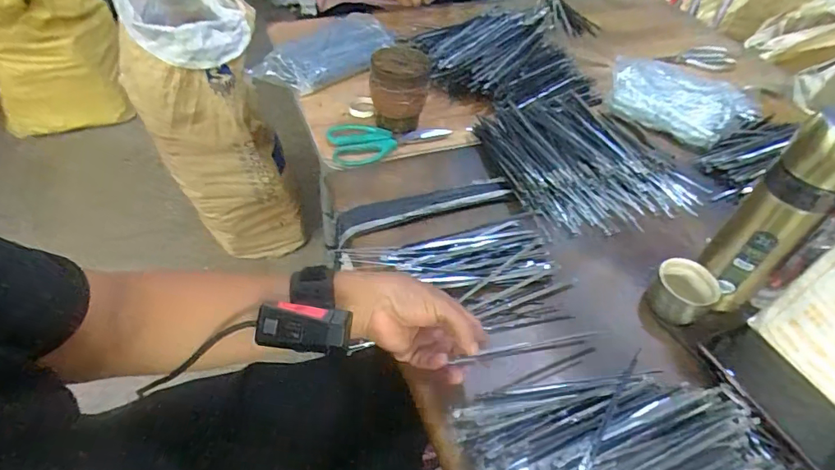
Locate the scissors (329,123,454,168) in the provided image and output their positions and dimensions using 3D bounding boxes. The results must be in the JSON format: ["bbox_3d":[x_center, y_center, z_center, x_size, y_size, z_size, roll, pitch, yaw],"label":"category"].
[{"bbox_3d":[-0.041,-0.145,0.719,0.182,0.015,0.081,-12,50,-16],"label":"scissors"}]

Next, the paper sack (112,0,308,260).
[{"bbox_3d":[-0.511,-0.292,1.185,0.278,0.606,0.429,-19,53,-22],"label":"paper sack"}]

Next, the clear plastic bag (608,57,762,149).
[{"bbox_3d":[0.437,-0.222,0.802,0.234,0.048,0.188,21,49,13],"label":"clear plastic bag"}]

